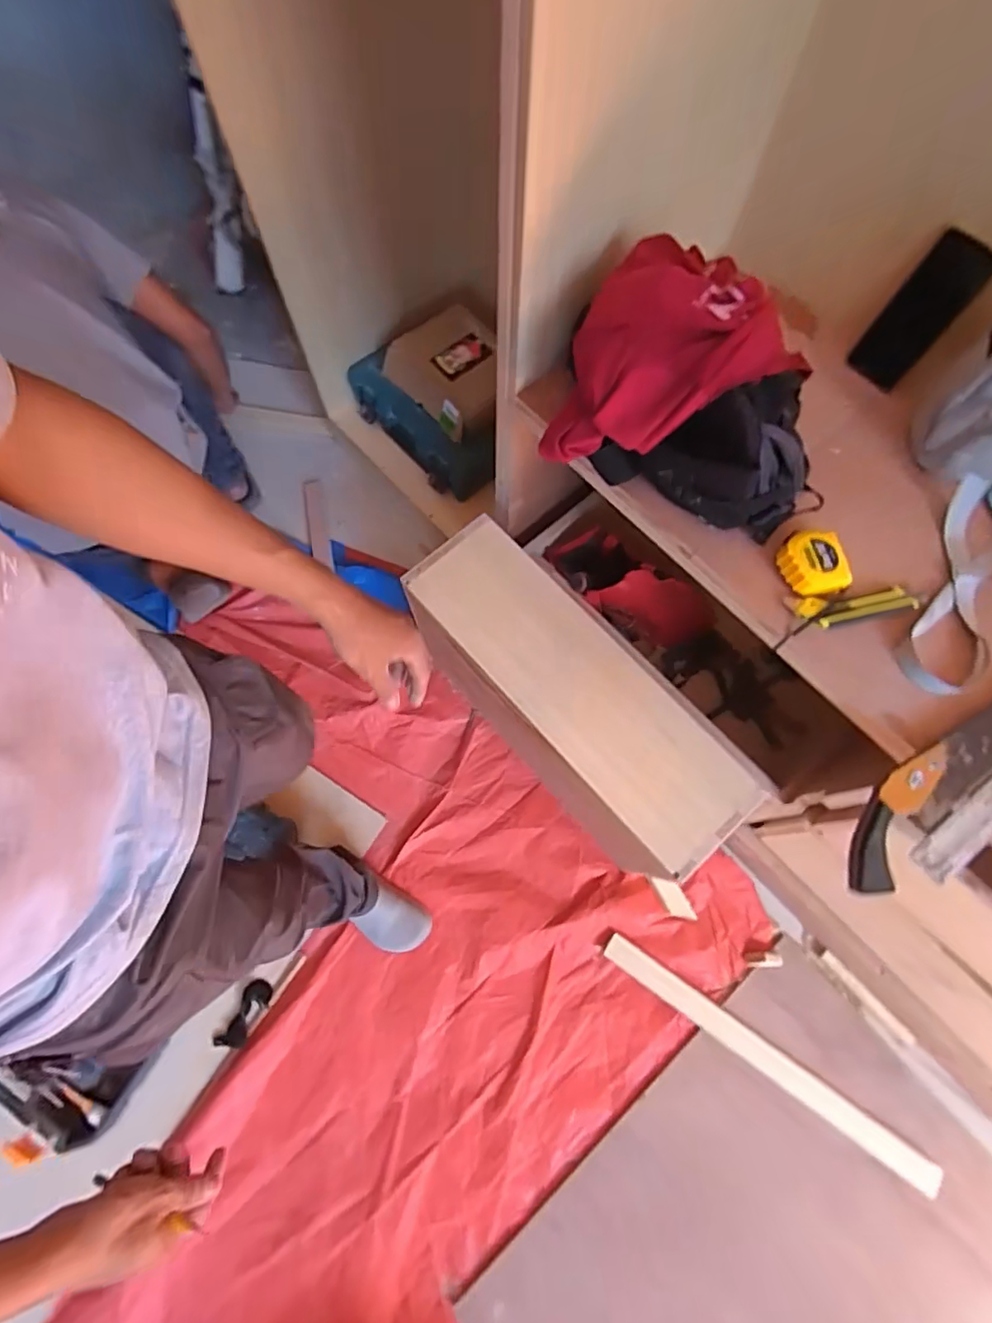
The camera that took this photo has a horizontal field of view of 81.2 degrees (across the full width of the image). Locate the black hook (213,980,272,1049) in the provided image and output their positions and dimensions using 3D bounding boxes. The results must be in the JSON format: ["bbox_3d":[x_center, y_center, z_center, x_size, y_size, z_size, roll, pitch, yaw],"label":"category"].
[{"bbox_3d":[-0.476,0.669,1.090,0.059,0.028,0.128,30,73,11],"label":"black hook"}]

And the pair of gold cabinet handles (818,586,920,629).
[{"bbox_3d":[0.425,-0.063,0.665,0.118,0.014,0.027,-11,71,-3],"label":"pair of gold cabinet handles"}]

